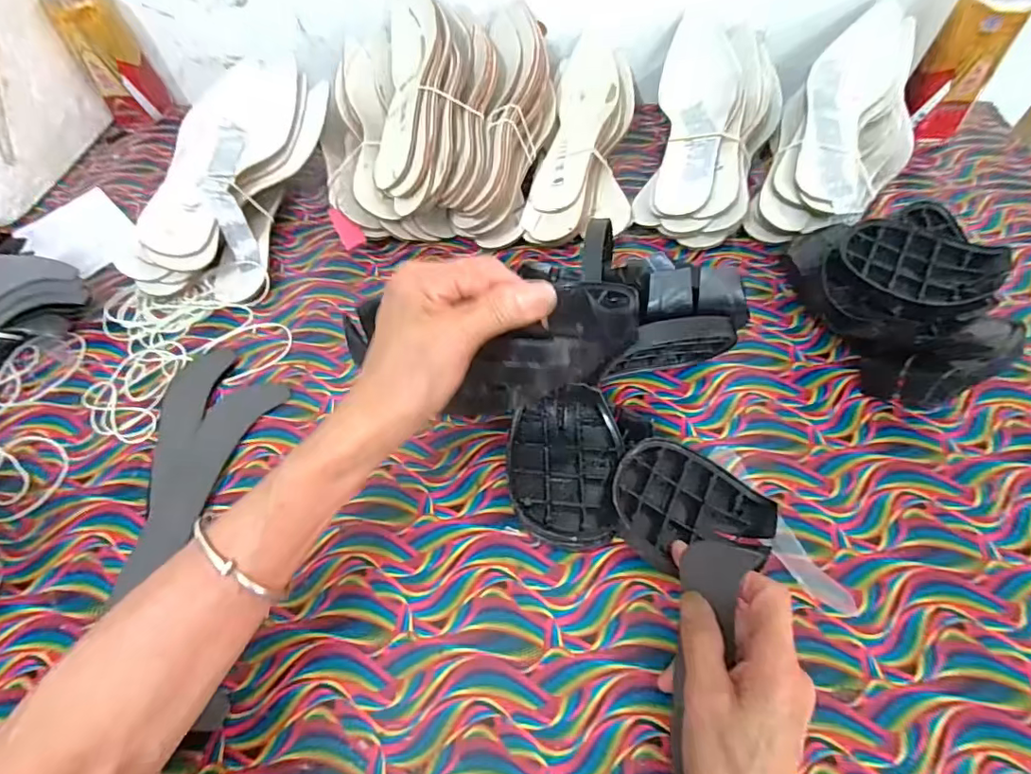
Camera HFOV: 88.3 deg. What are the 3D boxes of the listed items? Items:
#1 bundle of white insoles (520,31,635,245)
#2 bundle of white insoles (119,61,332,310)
[{"bbox_3d":[0.083,-0.272,0.573,0.104,0.043,0.292,10,69,9],"label":"bundle of white insoles"},{"bbox_3d":[-0.295,-0.226,0.555,0.132,0.069,0.289,9,71,8],"label":"bundle of white insoles"}]

